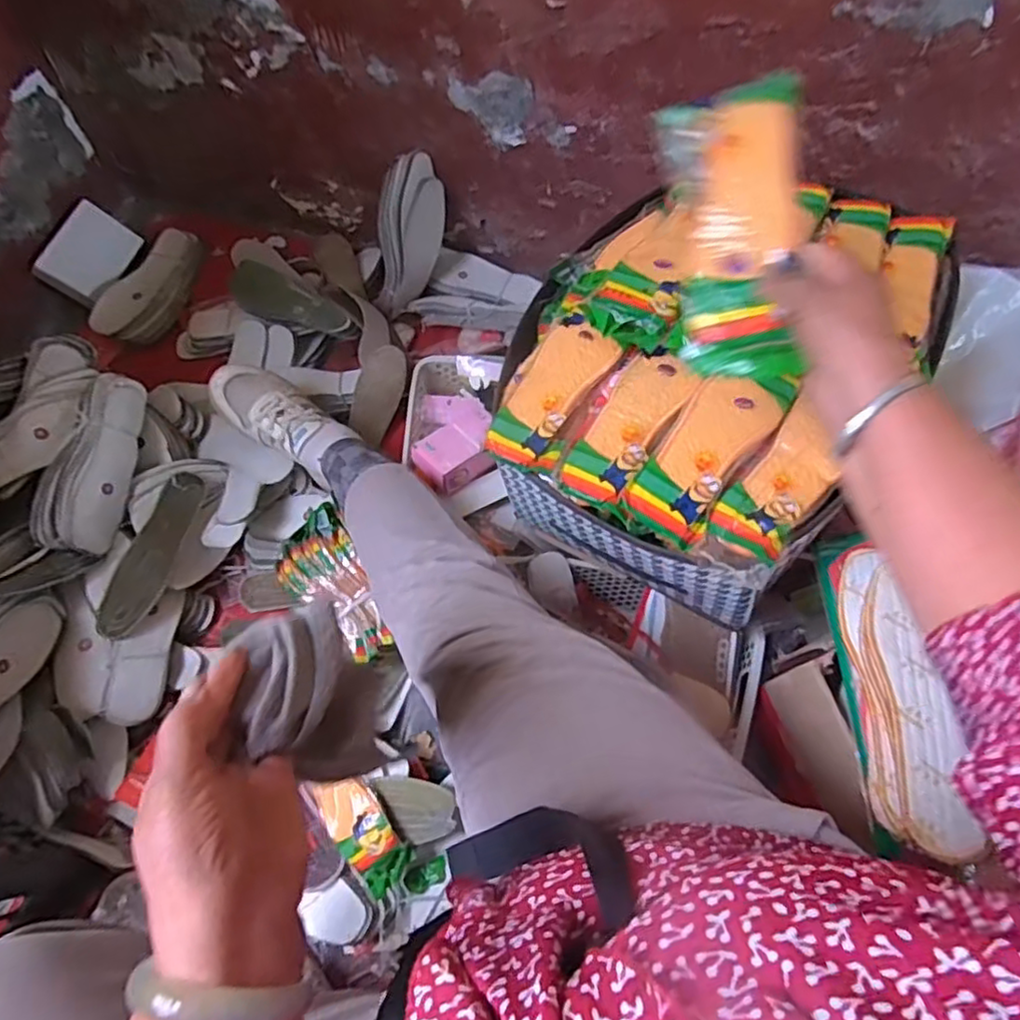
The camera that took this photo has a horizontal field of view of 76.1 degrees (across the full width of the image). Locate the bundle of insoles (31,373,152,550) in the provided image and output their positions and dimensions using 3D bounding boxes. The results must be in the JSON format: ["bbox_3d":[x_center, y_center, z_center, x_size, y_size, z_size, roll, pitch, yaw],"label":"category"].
[{"bbox_3d":[-0.541,-0.058,0.850,0.082,0.076,0.236,3,66,4],"label":"bundle of insoles"}]

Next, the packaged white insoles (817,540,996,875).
[{"bbox_3d":[0.301,0.135,0.527,0.020,0.081,0.258,21,53,-26],"label":"packaged white insoles"}]

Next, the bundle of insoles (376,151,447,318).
[{"bbox_3d":[-0.155,-0.421,1.002,0.075,0.229,0.076,26,38,14],"label":"bundle of insoles"}]

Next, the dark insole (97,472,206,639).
[{"bbox_3d":[-0.466,0.053,0.843,0.065,0.021,0.224,8,66,6],"label":"dark insole"}]

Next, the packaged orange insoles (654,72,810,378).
[{"bbox_3d":[0.154,-0.196,0.449,0.090,0.036,0.209,1,85,3],"label":"packaged orange insoles"}]

